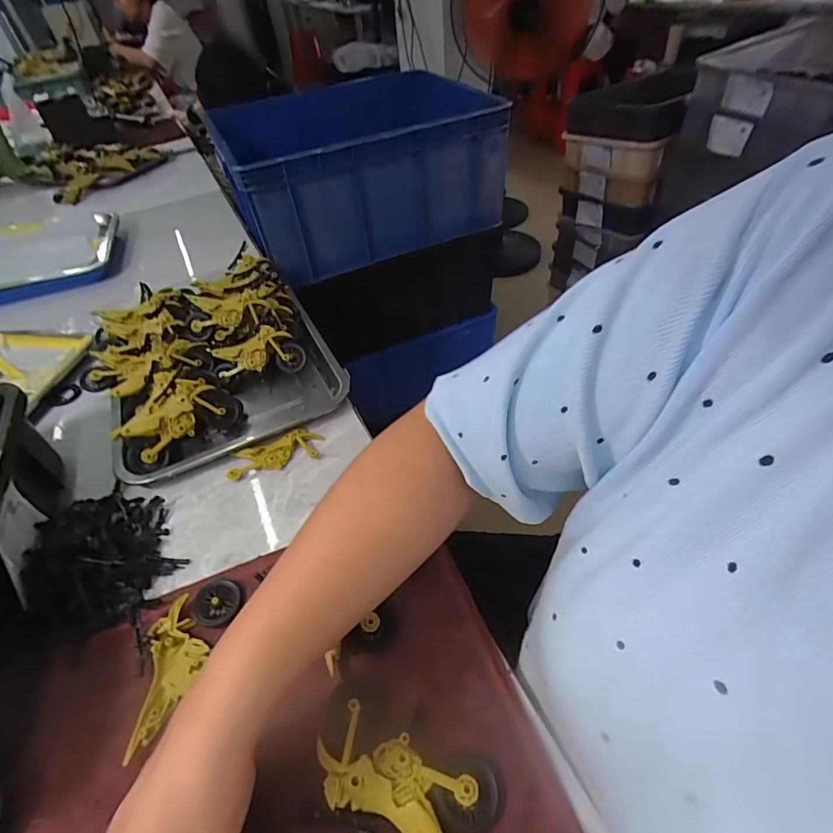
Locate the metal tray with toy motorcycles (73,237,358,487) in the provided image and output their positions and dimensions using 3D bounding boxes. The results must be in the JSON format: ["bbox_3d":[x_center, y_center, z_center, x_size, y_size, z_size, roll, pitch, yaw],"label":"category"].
[{"bbox_3d":[-0.268,-0.087,0.578,0.276,0.074,0.341,-23,48,-16],"label":"metal tray with toy motorcycles"}]

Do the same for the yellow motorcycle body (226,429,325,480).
[{"bbox_3d":[-0.150,0.039,0.485,0.097,0.013,0.039,-17,47,-10],"label":"yellow motorcycle body"}]

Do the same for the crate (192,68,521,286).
[{"bbox_3d":[-0.127,-0.531,0.986,0.528,0.264,0.455,-21,48,-13],"label":"crate"}]

